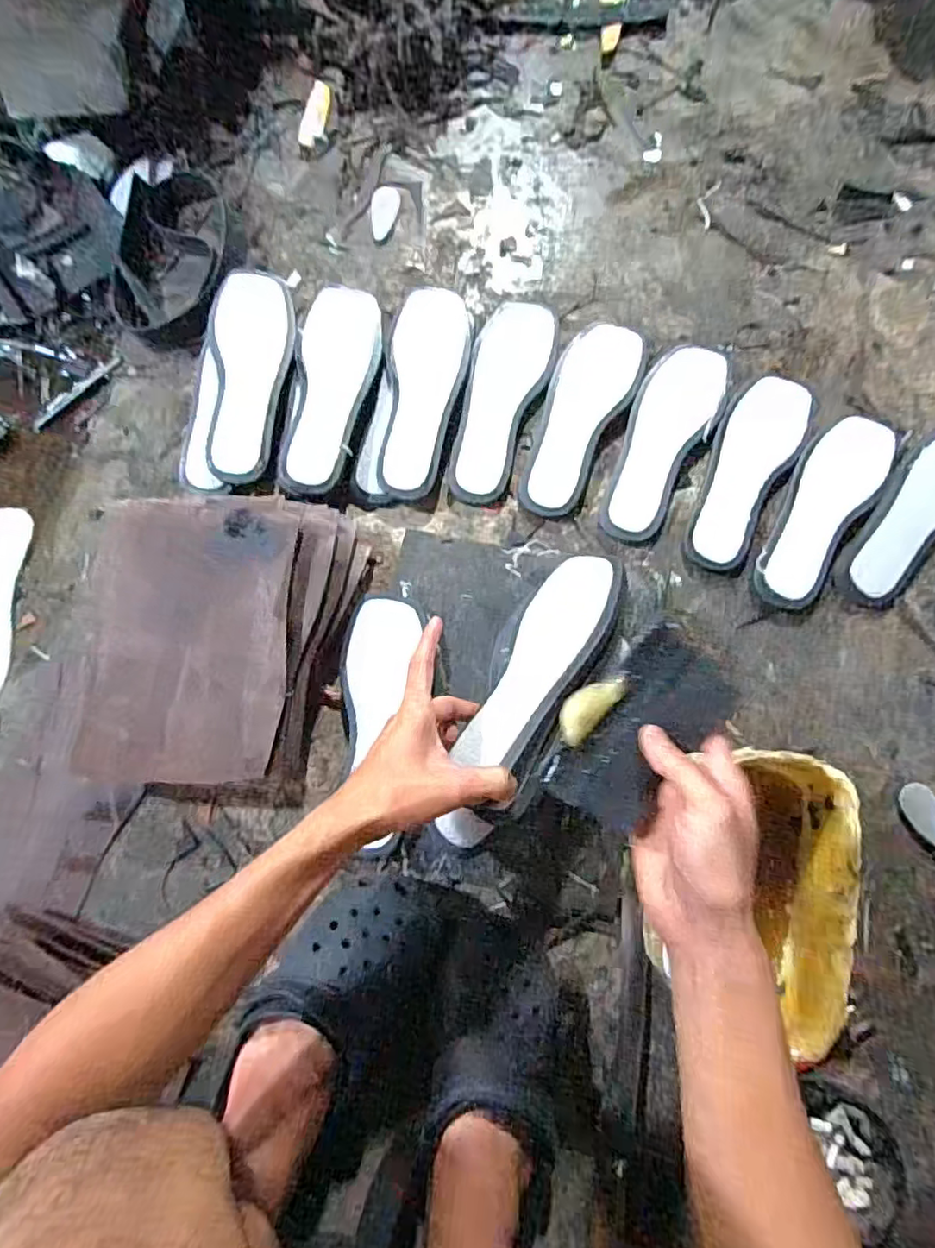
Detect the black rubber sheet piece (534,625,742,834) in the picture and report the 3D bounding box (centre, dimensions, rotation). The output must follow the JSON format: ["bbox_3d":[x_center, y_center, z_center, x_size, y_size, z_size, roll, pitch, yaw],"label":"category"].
[{"bbox_3d":[0.111,0.068,0.371,0.075,0.010,0.127,37,91,-6],"label":"black rubber sheet piece"}]

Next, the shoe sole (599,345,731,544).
[{"bbox_3d":[0.205,-0.197,0.629,0.083,0.020,0.231,27,79,6],"label":"shoe sole"}]

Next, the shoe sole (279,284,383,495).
[{"bbox_3d":[-0.140,-0.256,0.632,0.082,0.027,0.246,5,78,1],"label":"shoe sole"}]

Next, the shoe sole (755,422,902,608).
[{"bbox_3d":[0.364,-0.119,0.610,0.082,0.019,0.222,34,80,7],"label":"shoe sole"}]

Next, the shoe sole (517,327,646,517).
[{"bbox_3d":[0.121,-0.228,0.635,0.084,0.015,0.234,24,79,5],"label":"shoe sole"}]

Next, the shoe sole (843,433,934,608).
[{"bbox_3d":[0.464,-0.117,0.605,0.080,0.026,0.228,44,81,9],"label":"shoe sole"}]

